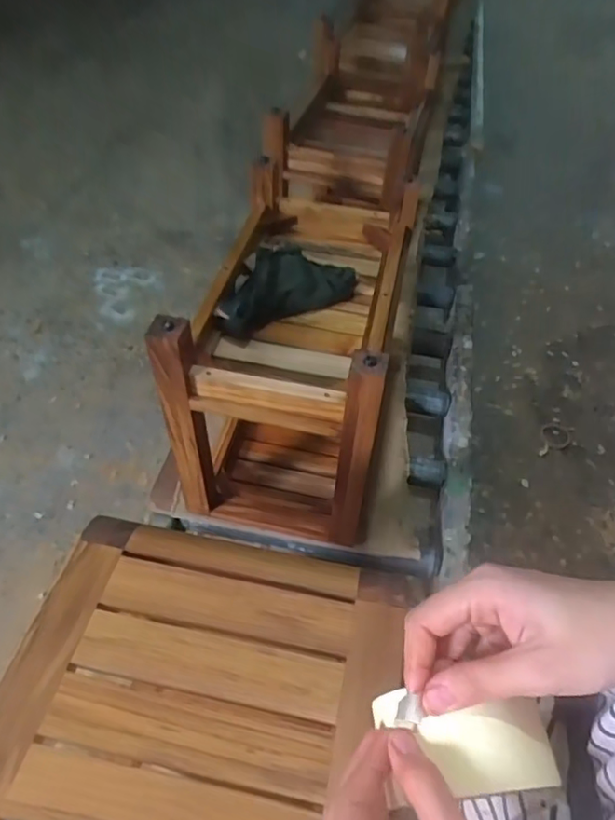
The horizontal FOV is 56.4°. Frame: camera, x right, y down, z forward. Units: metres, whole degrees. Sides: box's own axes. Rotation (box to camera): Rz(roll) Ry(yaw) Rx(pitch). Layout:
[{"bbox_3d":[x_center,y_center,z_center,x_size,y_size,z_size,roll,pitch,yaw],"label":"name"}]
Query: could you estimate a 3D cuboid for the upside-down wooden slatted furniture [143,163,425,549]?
[{"bbox_3d":[-0.012,-0.093,1.014,0.293,0.449,0.530,10,50,6],"label":"upside-down wooden slatted furniture"}]

